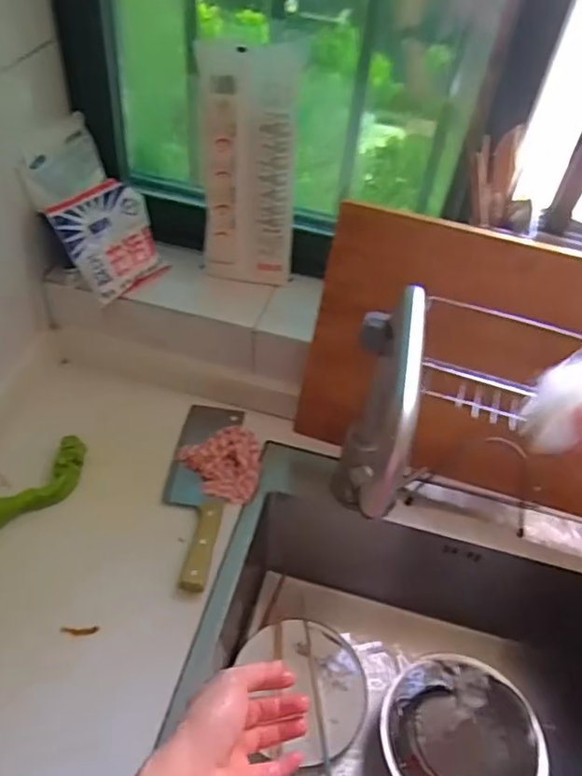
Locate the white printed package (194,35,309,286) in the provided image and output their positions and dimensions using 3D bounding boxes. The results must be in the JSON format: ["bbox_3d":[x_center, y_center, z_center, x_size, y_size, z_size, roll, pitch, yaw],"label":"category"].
[{"bbox_3d":[-0.051,-0.271,0.768,0.116,0.285,0.057,0,47,-7],"label":"white printed package"}]

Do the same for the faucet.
[{"bbox_3d":[0.070,0.060,0.588,0.043,0.289,0.234,11,47,3],"label":"faucet"}]

